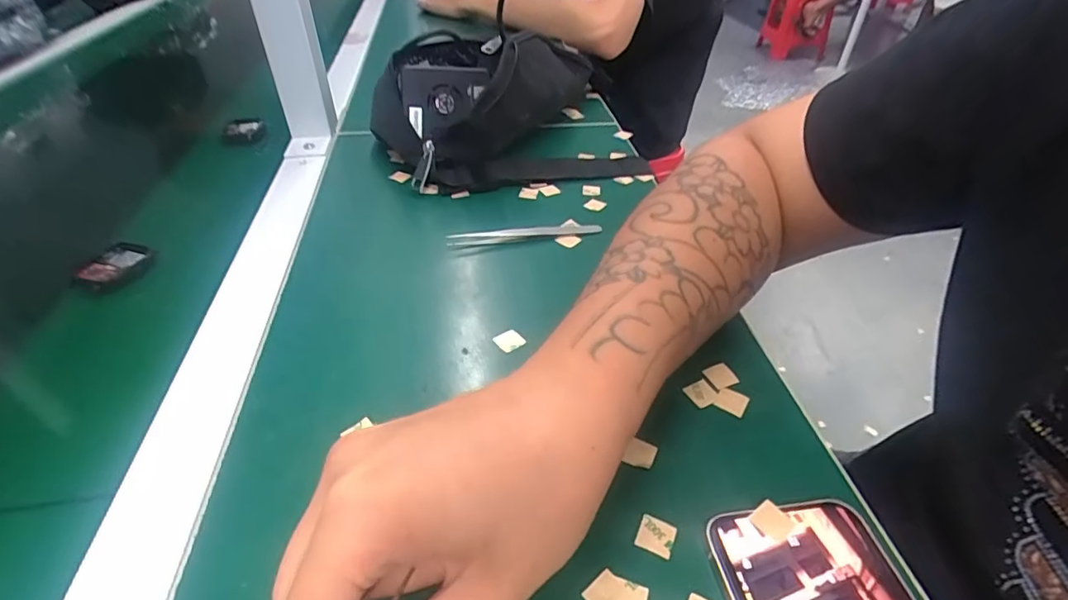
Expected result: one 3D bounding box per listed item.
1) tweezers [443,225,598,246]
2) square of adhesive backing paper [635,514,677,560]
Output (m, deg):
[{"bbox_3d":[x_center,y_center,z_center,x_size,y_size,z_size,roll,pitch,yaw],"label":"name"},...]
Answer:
[{"bbox_3d":[-0.006,-0.049,0.401,0.117,0.012,0.008,-9,41,-10],"label":"tweezers"},{"bbox_3d":[0.053,0.102,0.230,0.016,0.004,0.015,18,46,18],"label":"square of adhesive backing paper"}]

